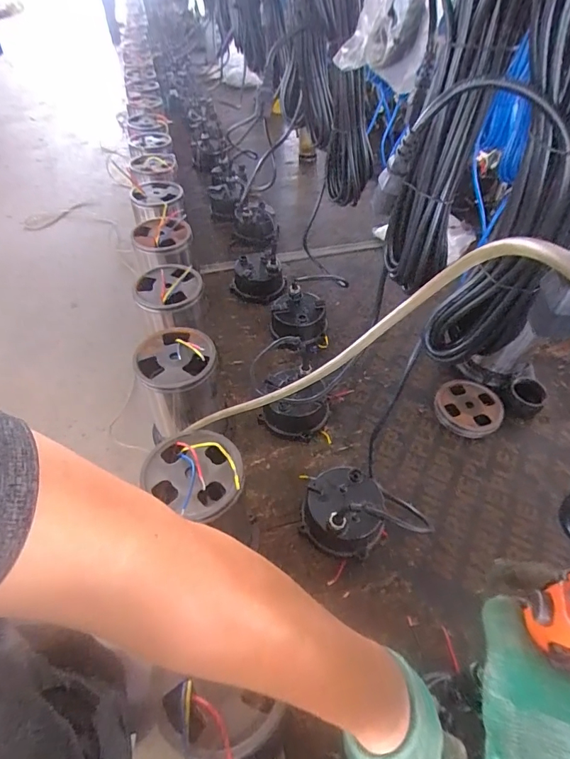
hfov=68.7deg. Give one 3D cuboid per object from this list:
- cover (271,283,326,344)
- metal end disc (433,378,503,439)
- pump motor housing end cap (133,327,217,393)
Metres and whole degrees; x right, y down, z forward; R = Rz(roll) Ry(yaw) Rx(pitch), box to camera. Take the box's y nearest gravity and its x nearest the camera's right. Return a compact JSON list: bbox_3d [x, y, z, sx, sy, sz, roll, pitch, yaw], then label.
[{"bbox_3d":[0.029,-0.131,0.901,0.119,0.079,0.106,4,49,4],"label":"cover"},{"bbox_3d":[0.343,0.051,0.779,0.116,0.020,0.126,0,49,0],"label":"metal end disc"},{"bbox_3d":[-0.160,-0.035,0.609,0.112,0.022,0.113,0,49,0],"label":"pump motor housing end cap"}]

